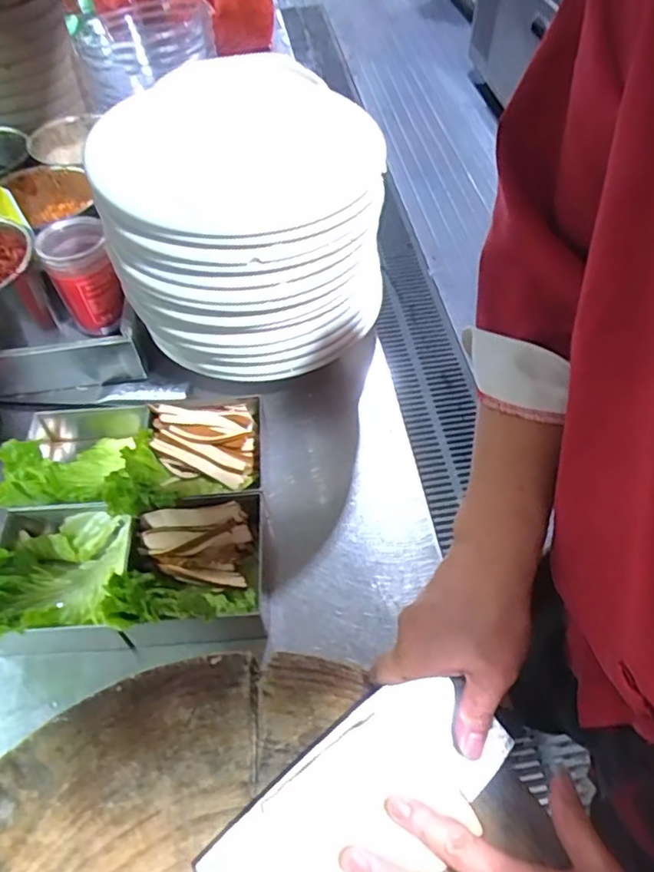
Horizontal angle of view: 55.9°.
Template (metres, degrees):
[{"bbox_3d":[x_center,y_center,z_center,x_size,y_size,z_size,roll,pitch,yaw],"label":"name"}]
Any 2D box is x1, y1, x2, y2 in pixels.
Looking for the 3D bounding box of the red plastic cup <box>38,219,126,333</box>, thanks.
[{"bbox_3d":[-0.304,-0.199,0.768,0.073,0.104,0.103,-25,56,-16],"label":"red plastic cup"}]

